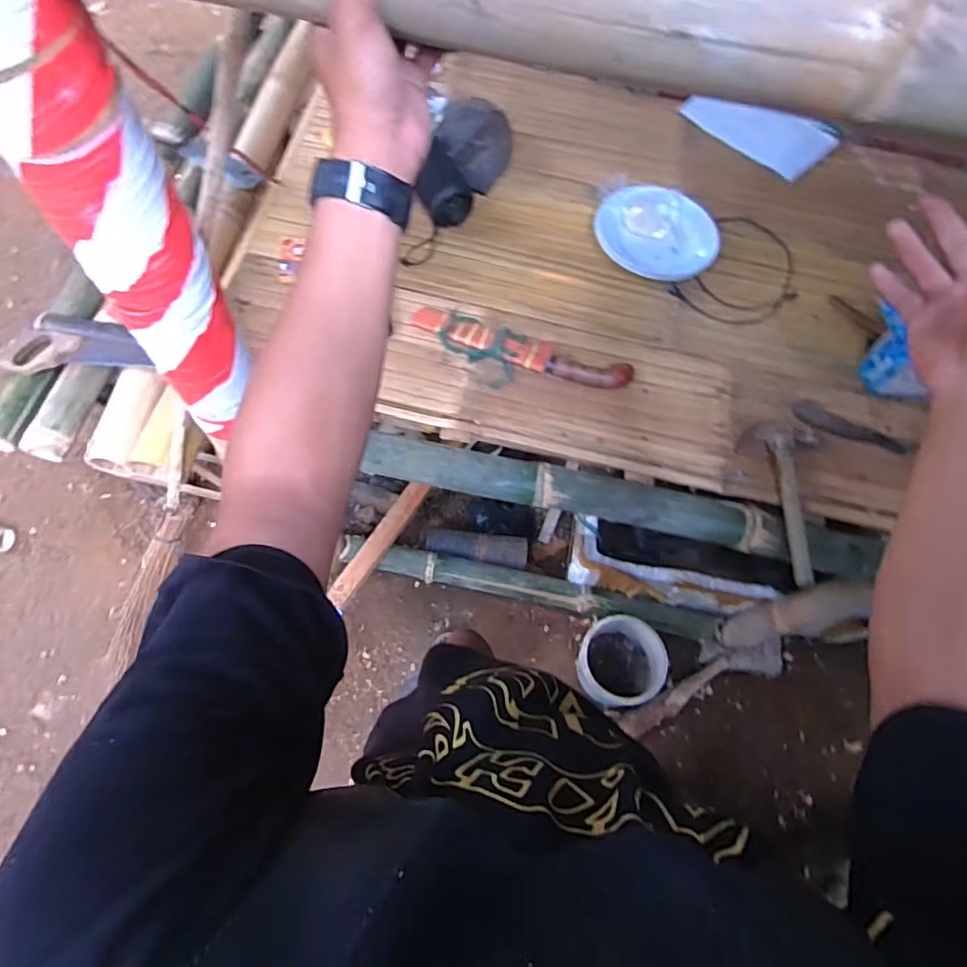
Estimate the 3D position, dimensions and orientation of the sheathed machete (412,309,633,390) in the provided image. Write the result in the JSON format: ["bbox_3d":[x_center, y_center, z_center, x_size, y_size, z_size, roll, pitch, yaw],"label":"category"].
[{"bbox_3d":[0.058,-0.206,0.919,0.364,0.028,0.097,17,66,5],"label":"sheathed machete"}]

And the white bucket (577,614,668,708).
[{"bbox_3d":[0.322,0.446,1.373,0.200,0.222,0.192,1,66,-2],"label":"white bucket"}]

